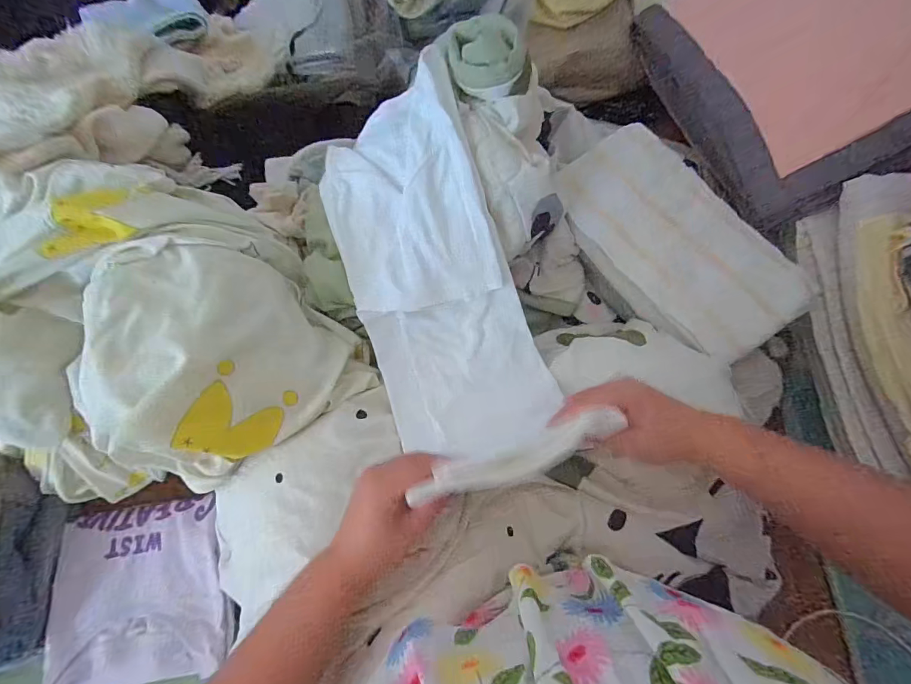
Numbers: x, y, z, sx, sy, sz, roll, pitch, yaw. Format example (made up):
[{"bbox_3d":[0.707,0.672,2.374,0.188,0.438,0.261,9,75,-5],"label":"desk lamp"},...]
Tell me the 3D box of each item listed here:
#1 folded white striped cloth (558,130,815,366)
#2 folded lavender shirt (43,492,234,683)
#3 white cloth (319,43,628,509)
[{"bbox_3d":[0.277,-0.137,0.541,0.167,0.058,0.328,-31,74,-8],"label":"folded white striped cloth"},{"bbox_3d":[-0.411,0.325,0.543,0.225,0.016,0.209,-10,72,-1],"label":"folded lavender shirt"},{"bbox_3d":[-0.012,-0.064,0.485,0.209,0.058,0.464,-20,87,-4],"label":"white cloth"}]

